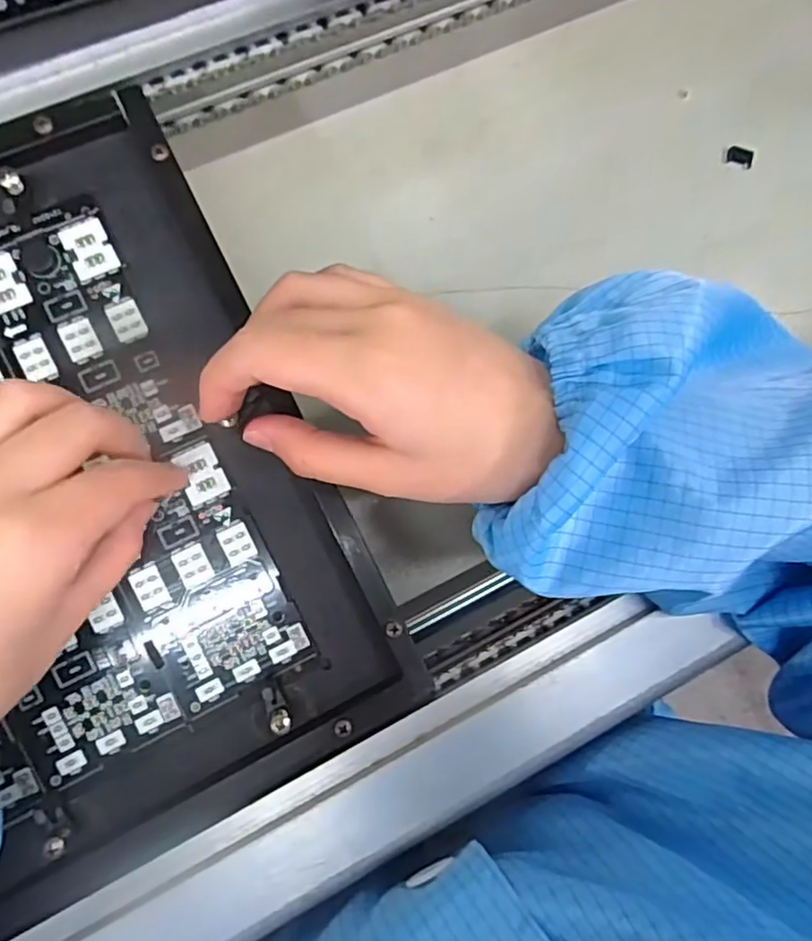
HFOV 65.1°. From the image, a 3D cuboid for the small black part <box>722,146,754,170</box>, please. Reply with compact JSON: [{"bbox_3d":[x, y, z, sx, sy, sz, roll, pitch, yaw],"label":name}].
[{"bbox_3d":[0.216,-0.204,0.412,0.019,0.005,0.012,21,84,-7],"label":"small black part"}]

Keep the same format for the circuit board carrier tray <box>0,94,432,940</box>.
[{"bbox_3d":[-0.175,0.033,0.235,0.286,0.013,0.269,-27,91,-9],"label":"circuit board carrier tray"}]

